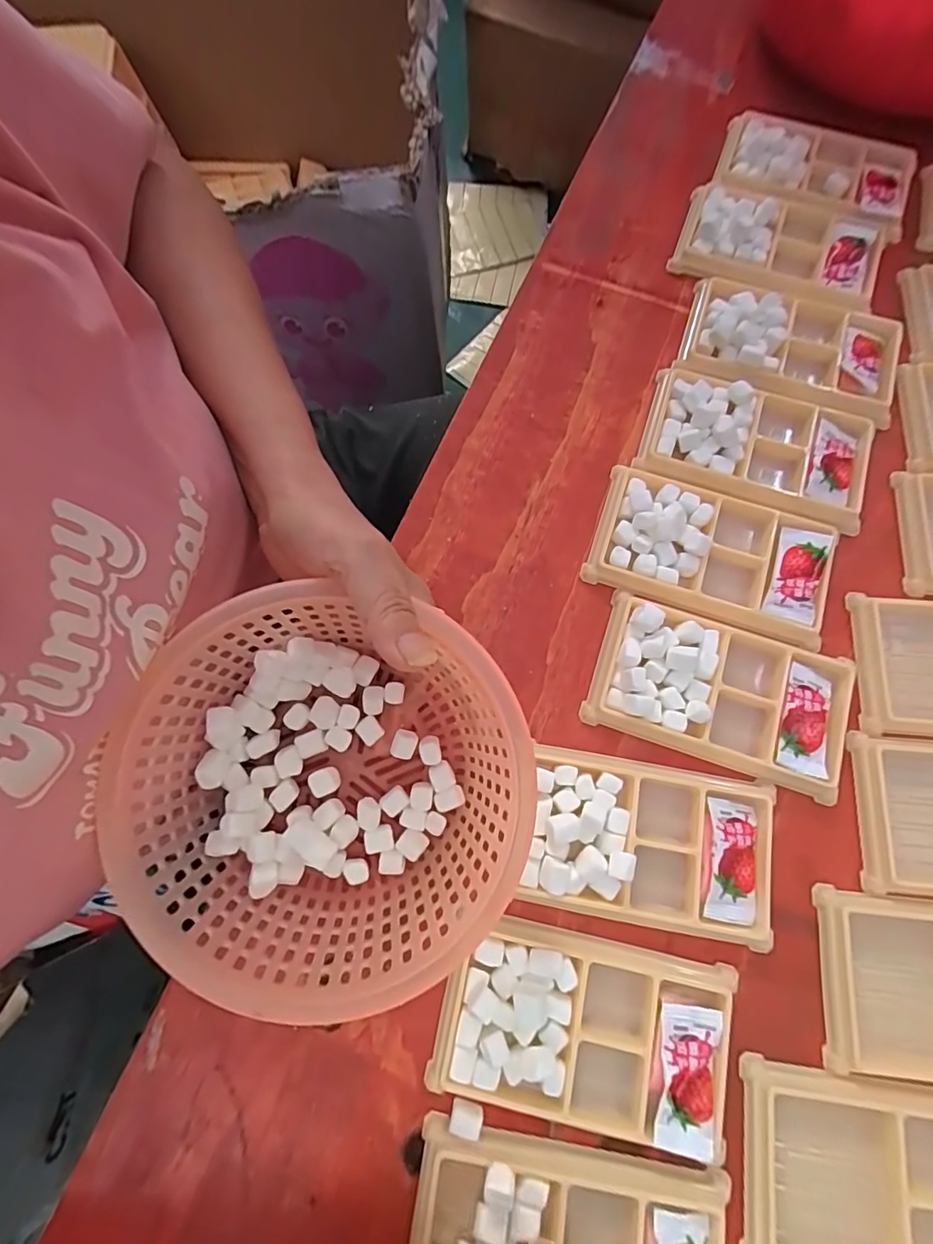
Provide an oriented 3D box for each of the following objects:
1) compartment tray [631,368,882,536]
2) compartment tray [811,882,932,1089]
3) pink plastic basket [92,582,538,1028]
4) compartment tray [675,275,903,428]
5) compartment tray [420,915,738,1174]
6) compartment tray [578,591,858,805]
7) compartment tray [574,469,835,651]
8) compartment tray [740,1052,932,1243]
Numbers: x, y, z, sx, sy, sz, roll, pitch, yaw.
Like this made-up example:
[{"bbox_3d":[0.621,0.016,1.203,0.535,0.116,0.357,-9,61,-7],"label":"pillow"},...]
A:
[{"bbox_3d":[0.179,-0.108,0.327,0.136,0.016,0.079,18,76,7],"label":"compartment tray"},{"bbox_3d":[0.236,0.177,0.253,0.124,0.010,0.080,5,75,3],"label":"compartment tray"},{"bbox_3d":[-0.058,0.078,0.241,0.163,0.084,0.159,0,74,2],"label":"pink plastic basket"},{"bbox_3d":[0.213,-0.181,0.347,0.135,0.020,0.080,19,76,7],"label":"compartment tray"},{"bbox_3d":[0.056,0.193,0.250,0.132,0.016,0.077,11,75,5],"label":"compartment tray"},{"bbox_3d":[0.139,0.037,0.289,0.132,0.018,0.074,18,76,7],"label":"compartment tray"},{"bbox_3d":[0.142,-0.041,0.310,0.131,0.017,0.075,19,76,7],"label":"compartment tray"},{"bbox_3d":[0.192,0.250,0.234,0.131,0.010,0.077,7,75,4],"label":"compartment tray"}]

